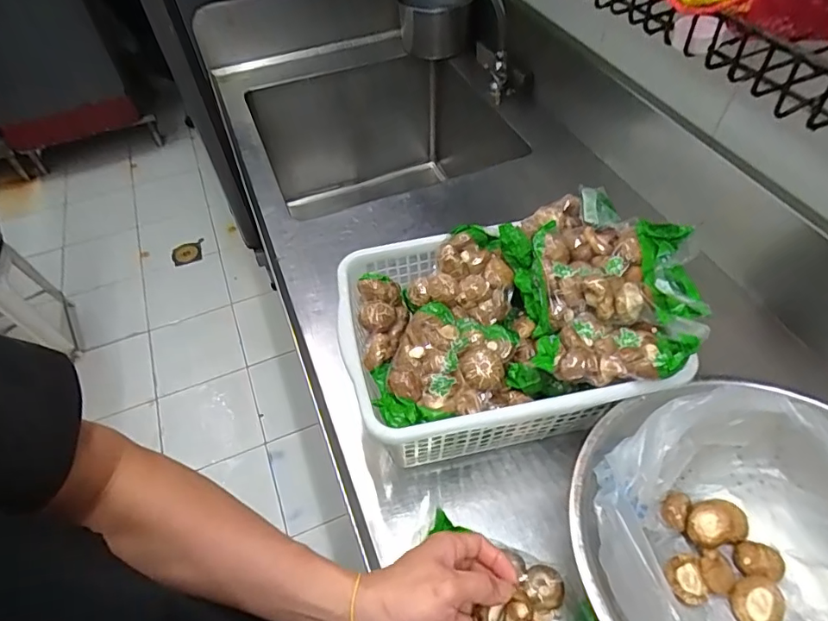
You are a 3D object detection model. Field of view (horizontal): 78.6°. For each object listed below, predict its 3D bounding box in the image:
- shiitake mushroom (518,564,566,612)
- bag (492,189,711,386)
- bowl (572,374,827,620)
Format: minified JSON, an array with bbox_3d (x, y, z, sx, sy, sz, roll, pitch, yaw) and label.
[{"bbox_3d":[0.135,0.287,0.524,0.040,0.030,0.042,-1,52,2],"label":"shiitake mushroom"},{"bbox_3d":[0.222,-0.029,0.589,0.189,0.073,0.250,-9,52,-4],"label":"bag"},{"bbox_3d":[0.305,0.227,0.463,0.306,0.181,0.312,-1,52,2],"label":"bowl"}]

